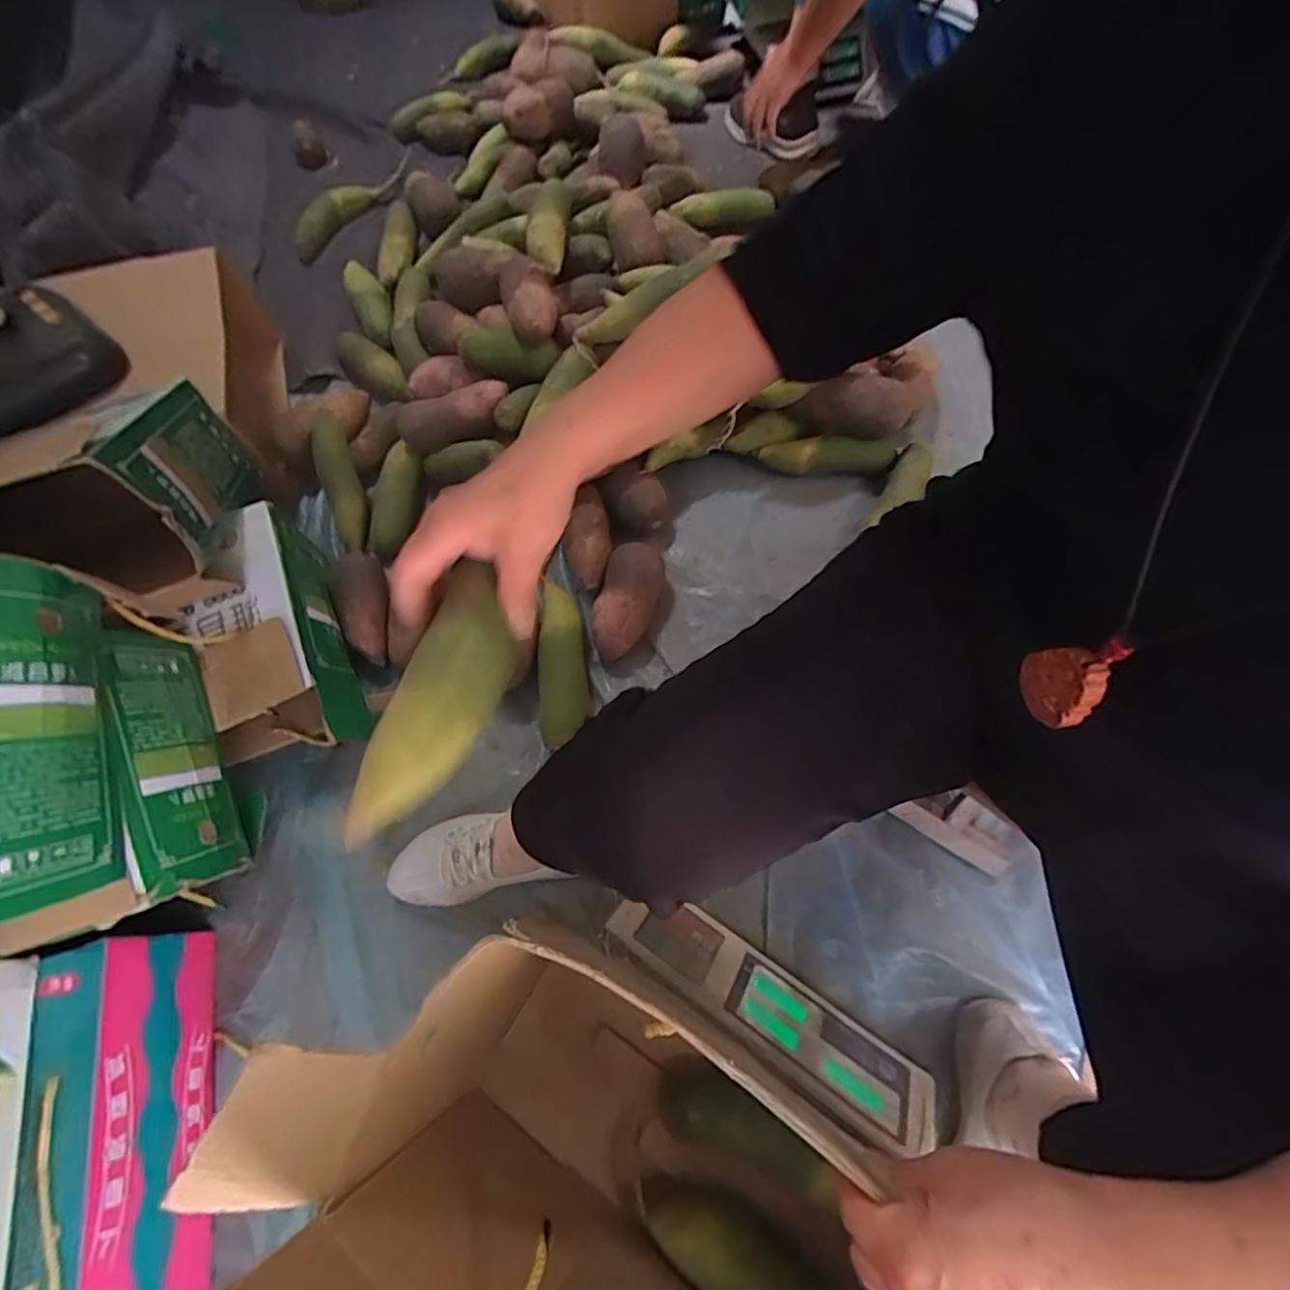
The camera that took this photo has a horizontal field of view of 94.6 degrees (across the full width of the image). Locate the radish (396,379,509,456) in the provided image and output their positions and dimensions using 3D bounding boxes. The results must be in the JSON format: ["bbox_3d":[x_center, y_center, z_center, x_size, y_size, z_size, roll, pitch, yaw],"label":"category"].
[{"bbox_3d":[-0.267,-0.323,0.838,0.162,0.071,0.066,-12,65,20],"label":"radish"}]

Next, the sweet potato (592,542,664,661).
[{"bbox_3d":[-0.021,-0.055,0.765,0.073,0.060,0.146,17,69,9],"label":"sweet potato"}]

